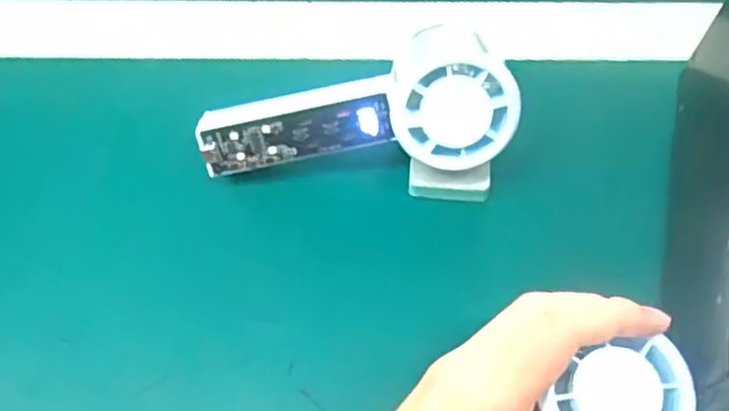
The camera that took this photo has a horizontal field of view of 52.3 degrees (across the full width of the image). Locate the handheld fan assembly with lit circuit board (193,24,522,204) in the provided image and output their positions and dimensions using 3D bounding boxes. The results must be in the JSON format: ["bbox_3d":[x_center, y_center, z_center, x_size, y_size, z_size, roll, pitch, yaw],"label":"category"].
[{"bbox_3d":[-0.003,-0.040,0.358,0.151,0.078,0.048,-2,65,11],"label":"handheld fan assembly with lit circuit board"}]

